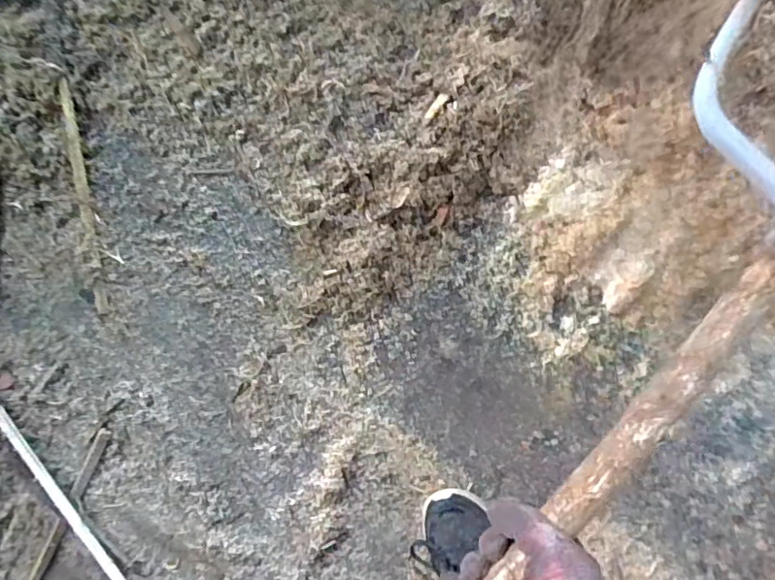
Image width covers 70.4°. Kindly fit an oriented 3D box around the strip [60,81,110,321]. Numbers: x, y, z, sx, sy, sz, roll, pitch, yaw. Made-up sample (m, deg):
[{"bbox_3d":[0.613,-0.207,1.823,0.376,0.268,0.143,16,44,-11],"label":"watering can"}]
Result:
[{"bbox_3d":[-0.403,-0.122,0.730,0.020,0.014,0.300,-8,95,2],"label":"strip"}]

